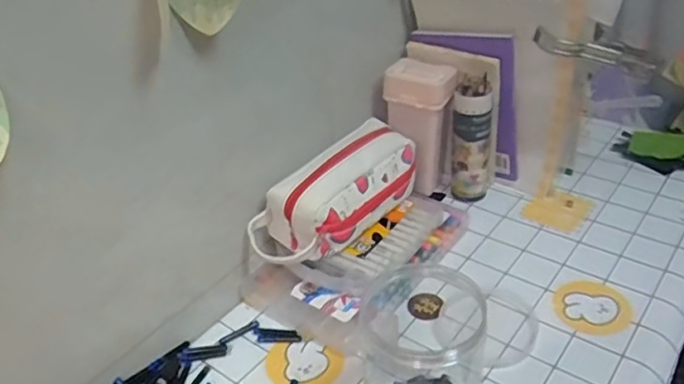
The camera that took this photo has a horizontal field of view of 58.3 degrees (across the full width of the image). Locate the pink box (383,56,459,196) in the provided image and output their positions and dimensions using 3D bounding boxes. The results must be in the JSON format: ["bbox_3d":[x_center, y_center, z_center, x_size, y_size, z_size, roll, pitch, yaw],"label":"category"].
[{"bbox_3d":[0.106,-0.083,0.816,0.085,0.169,0.067,13,38,24],"label":"pink box"}]

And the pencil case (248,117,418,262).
[{"bbox_3d":[-0.003,0.002,0.684,0.216,0.098,0.092,-36,46,-21],"label":"pencil case"}]

